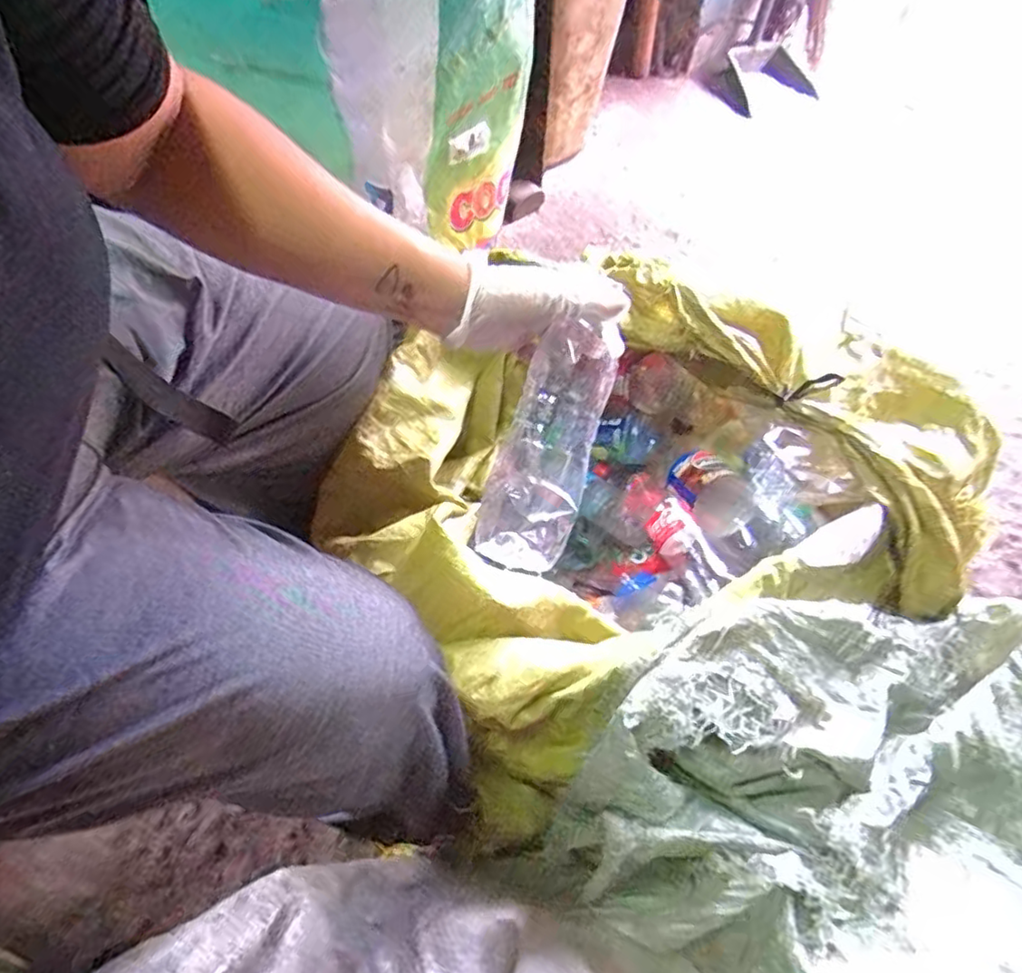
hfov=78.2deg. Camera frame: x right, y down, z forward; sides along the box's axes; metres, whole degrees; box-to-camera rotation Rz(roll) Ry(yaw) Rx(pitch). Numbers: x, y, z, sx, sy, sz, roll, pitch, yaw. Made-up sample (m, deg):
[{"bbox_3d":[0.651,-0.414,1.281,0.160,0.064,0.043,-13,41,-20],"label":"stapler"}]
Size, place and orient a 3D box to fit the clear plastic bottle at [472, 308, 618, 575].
[{"bbox_3d":[0.025,-0.021,0.468,0.067,0.184,0.062,19,18,9],"label":"clear plastic bottle"}]

